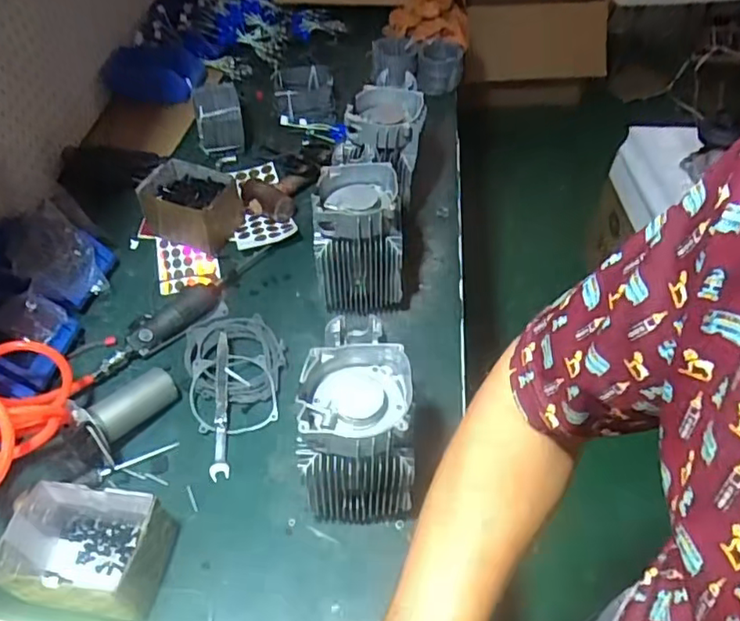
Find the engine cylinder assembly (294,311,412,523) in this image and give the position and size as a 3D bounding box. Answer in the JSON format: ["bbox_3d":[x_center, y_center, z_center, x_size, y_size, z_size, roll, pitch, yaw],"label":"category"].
[{"bbox_3d":[-0.014,0.132,0.679,0.120,0.208,0.161,-3,51,-1],"label":"engine cylinder assembly"}]

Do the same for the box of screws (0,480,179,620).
[{"bbox_3d":[-0.305,0.256,0.642,0.170,0.093,0.115,5,52,6],"label":"box of screws"}]

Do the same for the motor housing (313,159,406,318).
[{"bbox_3d":[-0.010,-0.092,0.879,0.123,0.215,0.122,5,51,5],"label":"motor housing"}]

